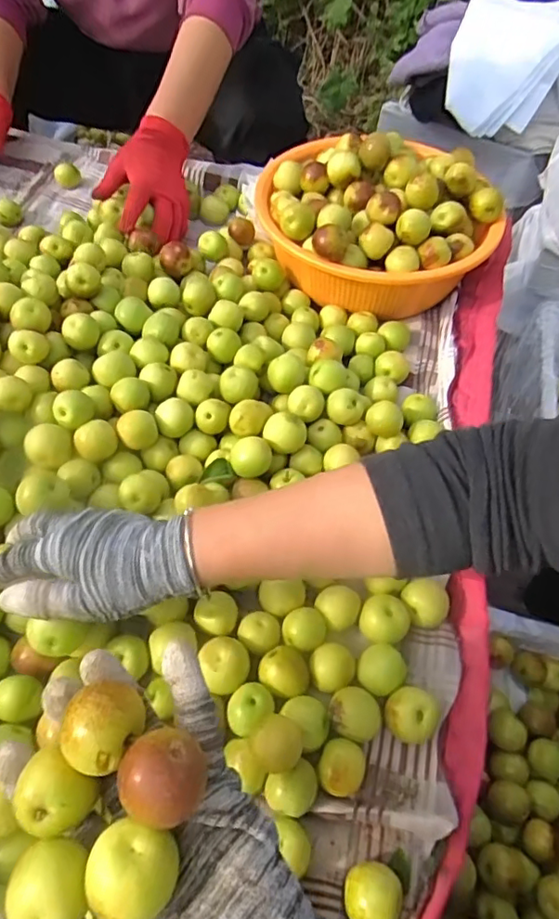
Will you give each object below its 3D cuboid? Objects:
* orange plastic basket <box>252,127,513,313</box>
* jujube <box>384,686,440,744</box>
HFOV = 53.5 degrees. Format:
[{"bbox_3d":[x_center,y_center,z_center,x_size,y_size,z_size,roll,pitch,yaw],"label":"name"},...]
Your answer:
[{"bbox_3d":[0.106,-0.266,0.602,0.255,0.100,0.265,26,55,13],"label":"orange plastic basket"},{"bbox_3d":[0.086,0.169,0.367,0.032,0.029,0.032,3,53,-3],"label":"jujube"}]

